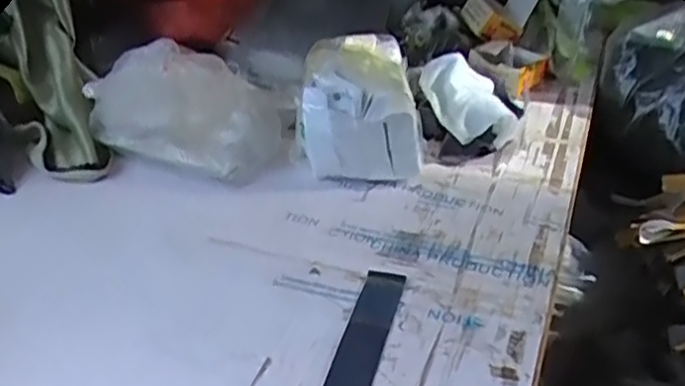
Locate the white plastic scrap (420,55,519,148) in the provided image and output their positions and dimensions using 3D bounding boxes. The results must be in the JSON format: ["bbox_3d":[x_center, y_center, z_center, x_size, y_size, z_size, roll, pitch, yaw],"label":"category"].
[{"bbox_3d":[0.160,-0.119,0.894,0.083,0.062,0.165,-10,35,-10],"label":"white plastic scrap"}]

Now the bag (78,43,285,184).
[{"bbox_3d":[-0.180,-0.106,0.837,0.230,0.123,0.123,11,37,19],"label":"bag"}]

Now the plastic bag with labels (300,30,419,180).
[{"bbox_3d":[0.025,-0.116,0.843,0.129,0.127,0.191,0,35,4],"label":"plastic bag with labels"}]

